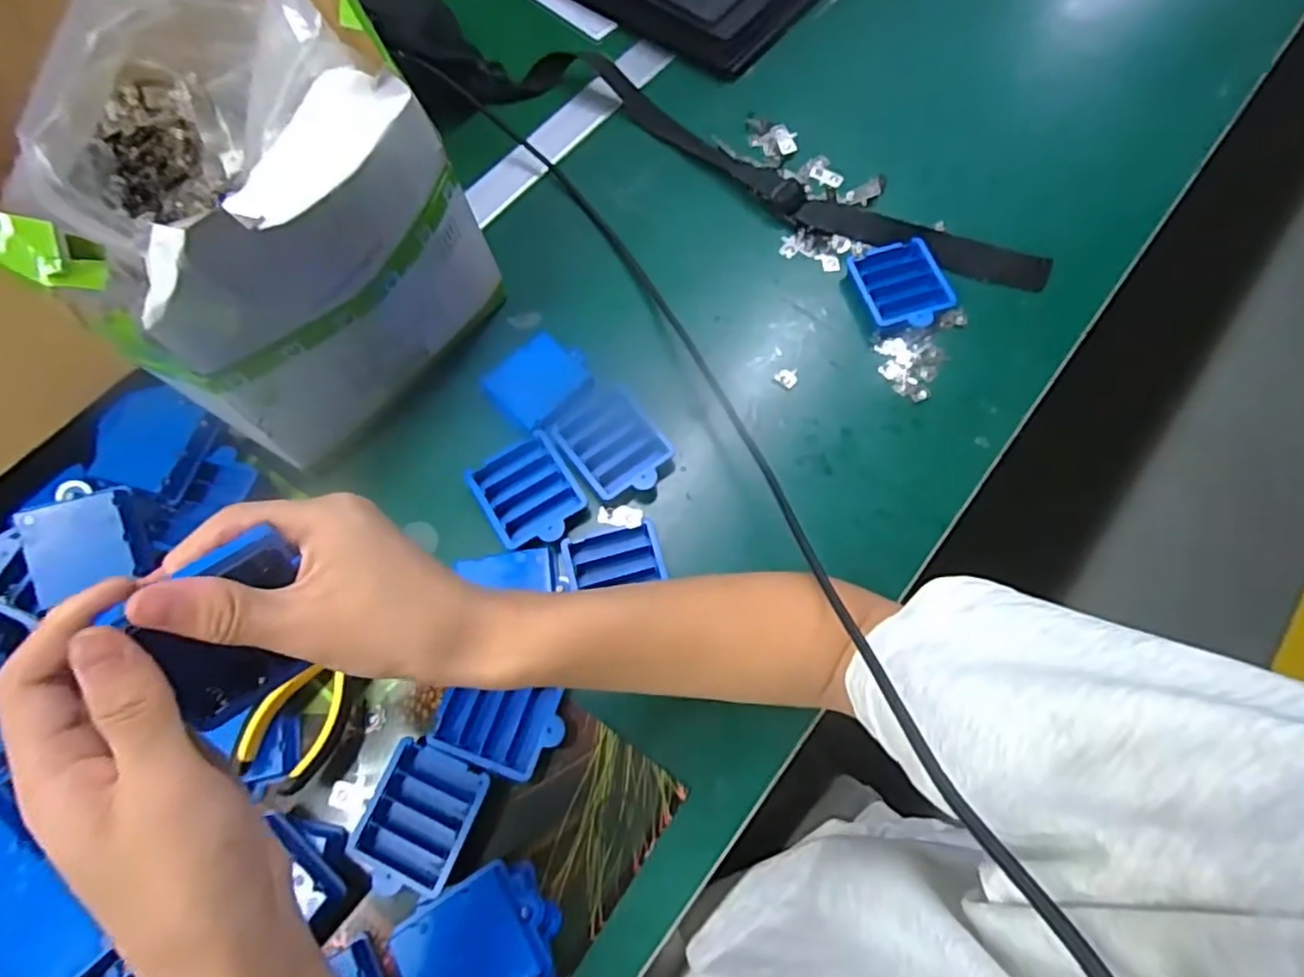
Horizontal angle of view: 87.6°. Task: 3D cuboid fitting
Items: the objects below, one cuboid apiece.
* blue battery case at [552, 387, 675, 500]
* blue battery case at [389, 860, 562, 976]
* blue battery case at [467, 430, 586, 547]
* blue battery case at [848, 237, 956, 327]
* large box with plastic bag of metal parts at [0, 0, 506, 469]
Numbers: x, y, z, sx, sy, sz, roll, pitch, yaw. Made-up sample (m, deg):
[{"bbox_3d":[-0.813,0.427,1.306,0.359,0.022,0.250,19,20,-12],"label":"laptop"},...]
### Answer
[{"bbox_3d":[-0.027,-0.034,0.504,0.066,0.021,0.086,-34,73,-11],"label":"blue battery case"},{"bbox_3d":[-0.095,0.254,0.381,0.076,0.030,0.065,-27,72,-8],"label":"blue battery case"},{"bbox_3d":[-0.088,0.003,0.488,0.065,0.013,0.076,-31,73,-10],"label":"blue battery case"},{"bbox_3d":[0.199,-0.161,0.546,0.065,0.018,0.075,-14,71,-4],"label":"blue battery case"},{"bbox_3d":[-0.280,-0.195,0.436,0.294,0.205,0.218,37,74,15],"label":"large box with plastic bag of metal parts"}]

